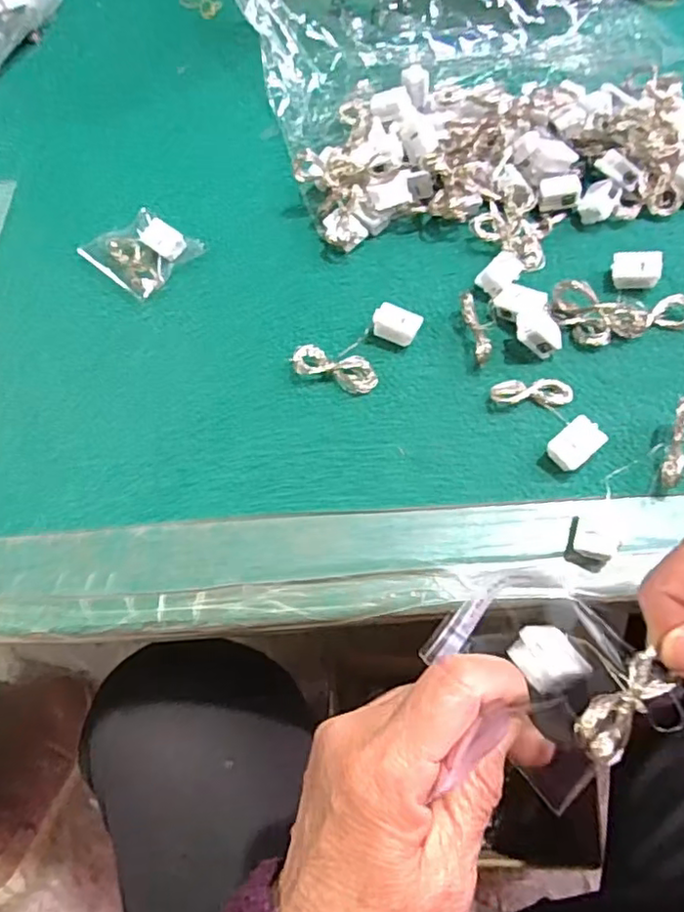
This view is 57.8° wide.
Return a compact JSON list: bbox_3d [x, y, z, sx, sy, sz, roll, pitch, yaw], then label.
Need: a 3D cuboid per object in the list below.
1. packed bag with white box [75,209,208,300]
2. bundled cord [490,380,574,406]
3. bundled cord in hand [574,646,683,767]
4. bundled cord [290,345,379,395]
[{"bbox_3d":[-0.140,-0.144,0.431,0.068,0.013,0.058,38,72,19],"label":"packed bag with white box"},{"bbox_3d":[0.110,-0.038,0.360,0.047,0.014,0.015,-1,64,3],"label":"bundled cord"},{"bbox_3d":[0.090,0.080,0.190,0.037,0.013,0.024,-37,67,-13],"label":"bundled cord in hand"},{"bbox_3d":[-0.003,-0.054,0.378,0.052,0.011,0.023,19,67,12],"label":"bundled cord"}]

